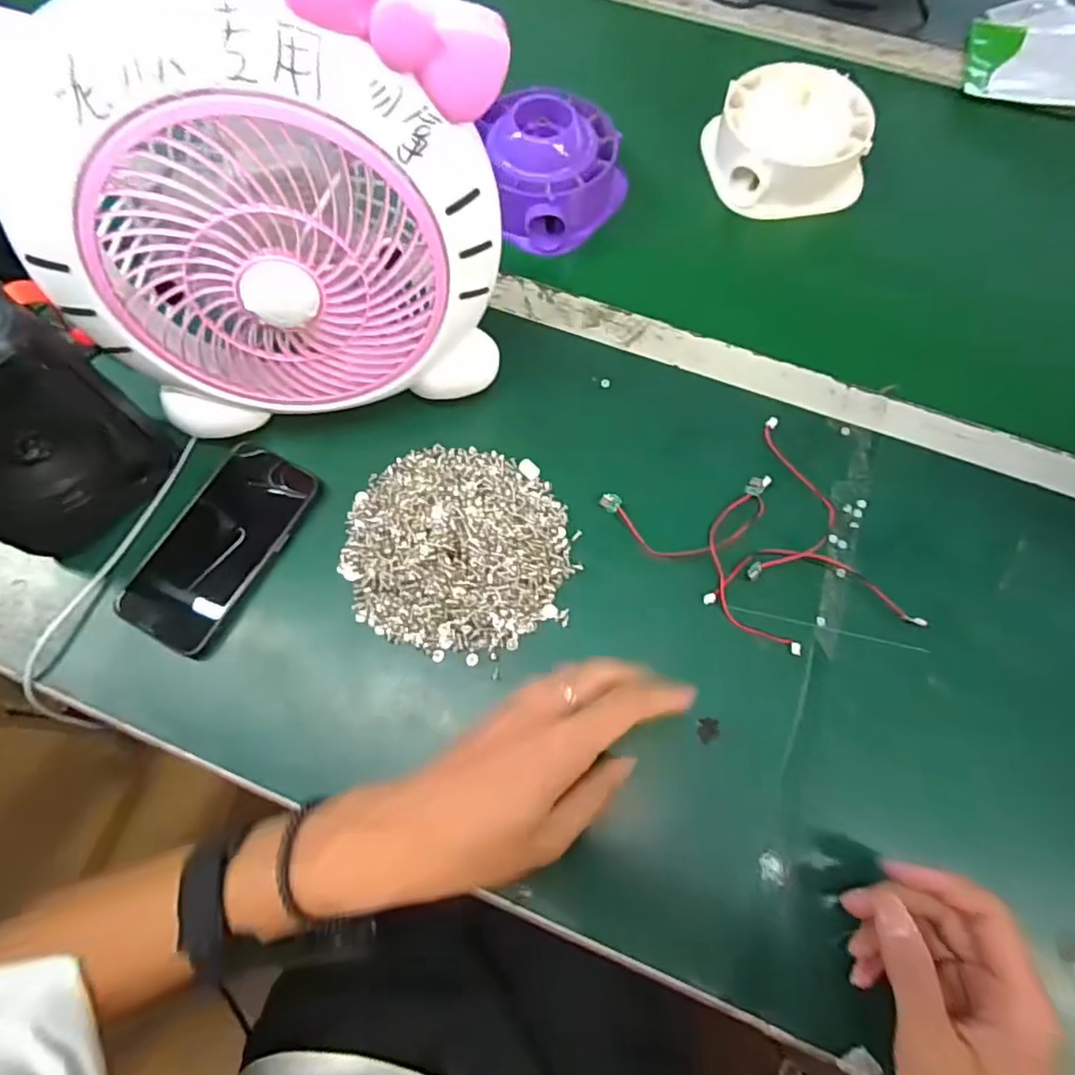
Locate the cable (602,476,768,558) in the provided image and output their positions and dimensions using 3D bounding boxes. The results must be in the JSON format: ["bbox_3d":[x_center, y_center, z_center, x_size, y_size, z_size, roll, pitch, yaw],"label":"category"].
[{"bbox_3d":[0.112,-0.014,0.443,0.128,0.012,0.054,-6,69,-3],"label":"cable"}]

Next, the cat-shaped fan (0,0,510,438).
[{"bbox_3d":[-0.147,-0.168,0.366,0.263,0.257,0.080,-14,69,-6],"label":"cat-shaped fan"}]

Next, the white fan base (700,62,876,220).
[{"bbox_3d":[0.232,-0.373,0.575,0.133,0.062,0.124,-9,69,-4],"label":"white fan base"}]

